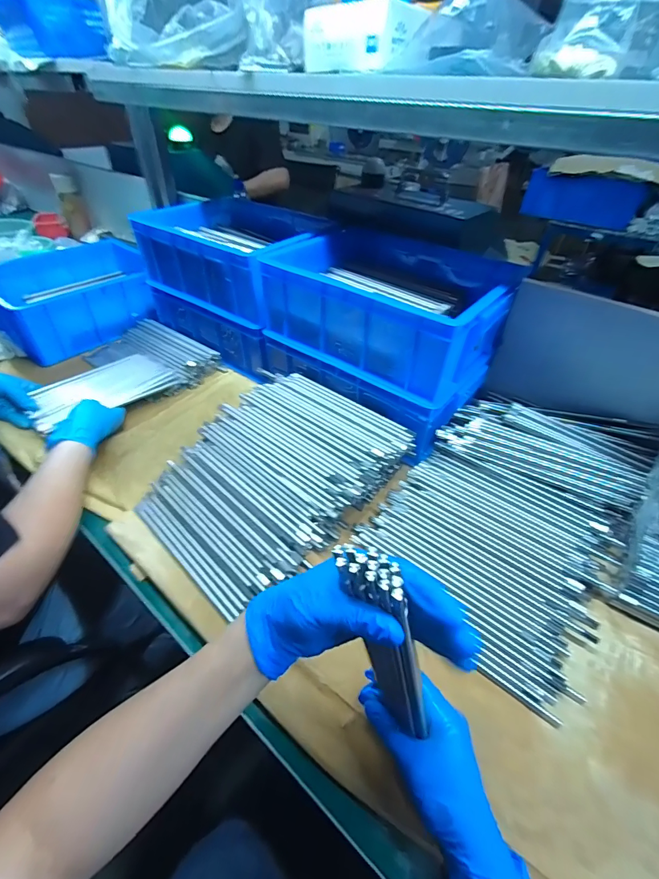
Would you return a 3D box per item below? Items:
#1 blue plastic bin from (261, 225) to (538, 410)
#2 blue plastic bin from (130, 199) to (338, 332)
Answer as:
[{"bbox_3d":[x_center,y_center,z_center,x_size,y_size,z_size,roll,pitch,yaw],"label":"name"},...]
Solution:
[{"bbox_3d":[0.100,-0.230,0.630,0.345,0.109,0.269,30,49,26],"label":"blue plastic bin"},{"bbox_3d":[-0.177,-0.382,0.789,0.371,0.120,0.282,30,49,26],"label":"blue plastic bin"}]

